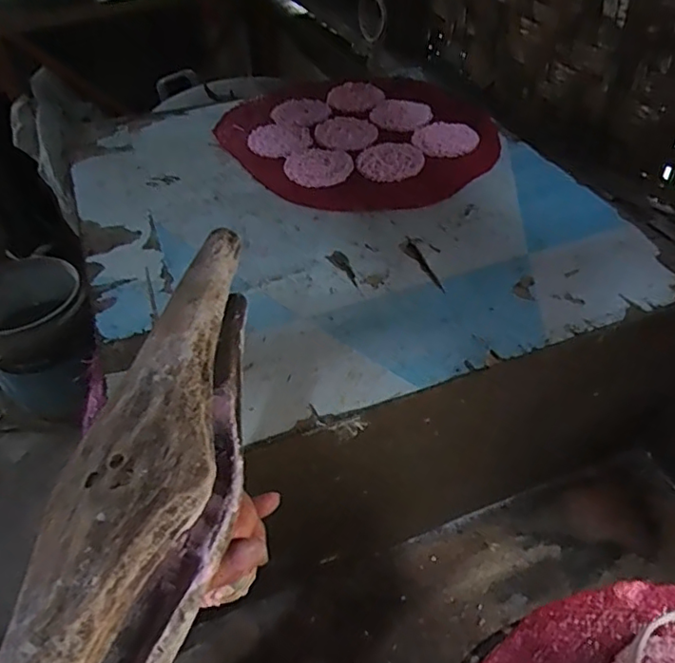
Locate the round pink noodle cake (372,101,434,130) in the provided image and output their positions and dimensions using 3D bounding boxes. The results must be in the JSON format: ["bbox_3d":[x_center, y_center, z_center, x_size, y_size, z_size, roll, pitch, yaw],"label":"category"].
[{"bbox_3d":[0.085,-0.287,0.774,0.078,0.008,0.071,-1,47,1],"label":"round pink noodle cake"}]

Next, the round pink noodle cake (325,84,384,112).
[{"bbox_3d":[0.026,-0.330,0.820,0.076,0.007,0.087,2,47,3],"label":"round pink noodle cake"}]

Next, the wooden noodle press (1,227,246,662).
[{"bbox_3d":[-0.081,0.076,0.246,0.061,0.042,0.294,6,51,7],"label":"wooden noodle press"}]

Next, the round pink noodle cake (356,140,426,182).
[{"bbox_3d":[0.061,-0.202,0.688,0.082,0.009,0.077,-1,47,1],"label":"round pink noodle cake"}]

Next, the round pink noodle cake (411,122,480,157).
[{"bbox_3d":[0.131,-0.237,0.718,0.078,0.006,0.071,-1,47,1],"label":"round pink noodle cake"}]

